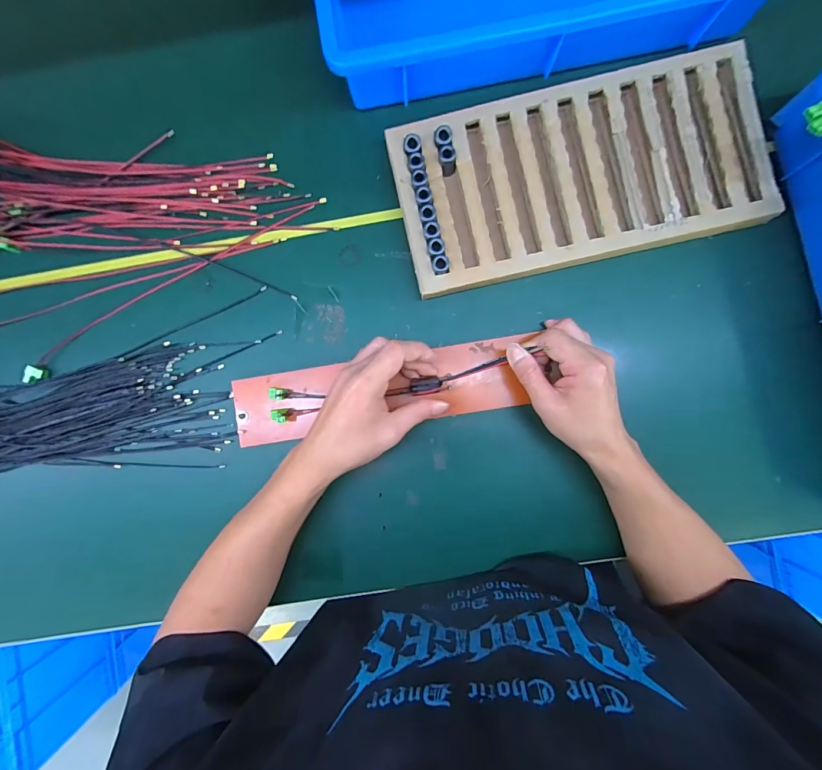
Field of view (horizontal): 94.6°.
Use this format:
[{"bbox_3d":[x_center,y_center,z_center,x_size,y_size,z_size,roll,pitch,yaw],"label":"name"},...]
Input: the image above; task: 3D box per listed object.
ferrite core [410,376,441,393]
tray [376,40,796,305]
[{"bbox_3d":[0.015,-0.001,0.381,0.030,0.011,0.014,-5,88,2],"label":"ferrite core"},{"bbox_3d":[0.168,-0.212,0.391,0.356,0.040,0.176,-12,88,1],"label":"tray"}]

